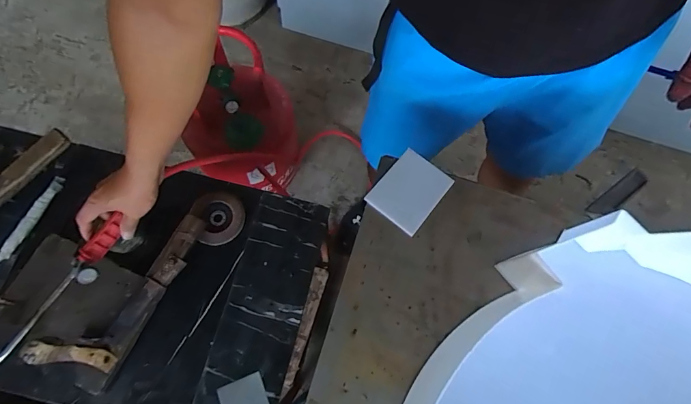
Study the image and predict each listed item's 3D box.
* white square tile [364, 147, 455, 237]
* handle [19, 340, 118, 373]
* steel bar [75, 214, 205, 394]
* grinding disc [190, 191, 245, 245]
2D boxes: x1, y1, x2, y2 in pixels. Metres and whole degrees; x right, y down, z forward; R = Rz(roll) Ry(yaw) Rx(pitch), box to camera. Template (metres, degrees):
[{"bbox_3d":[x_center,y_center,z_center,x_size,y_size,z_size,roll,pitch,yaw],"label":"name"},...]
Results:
[{"bbox_3d":[0.089,-0.016,0.523,0.080,0.006,0.101,39,73,11],"label":"white square tile"},{"bbox_3d":[-0.375,0.218,0.529,0.046,0.151,0.028,29,72,8],"label":"handle"},{"bbox_3d":[-0.320,0.156,0.610,0.046,0.044,0.300,29,72,8],"label":"steel bar"},{"bbox_3d":[-0.224,0.026,0.674,0.087,0.021,0.092,-23,73,-10],"label":"grinding disc"}]

